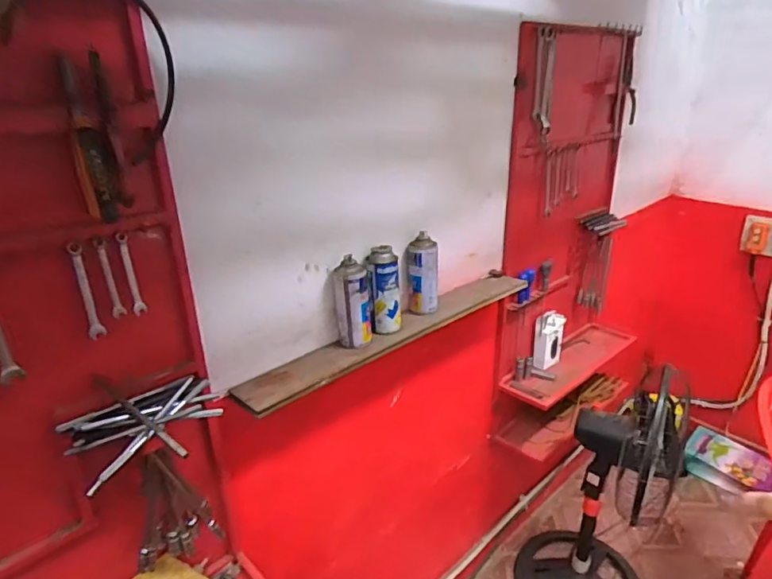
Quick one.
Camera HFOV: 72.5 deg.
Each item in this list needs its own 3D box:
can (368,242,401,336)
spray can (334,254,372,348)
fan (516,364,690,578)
[{"bbox_3d":[-0.002,0.002,1.071,0.062,0.170,0.054,-1,23,3],"label":"can"},{"bbox_3d":[-0.063,0.024,1.018,0.061,0.167,0.055,-3,23,-2],"label":"spray can"},{"bbox_3d":[0.635,0.613,1.585,0.357,0.781,0.377,-2,23,1],"label":"fan"}]

